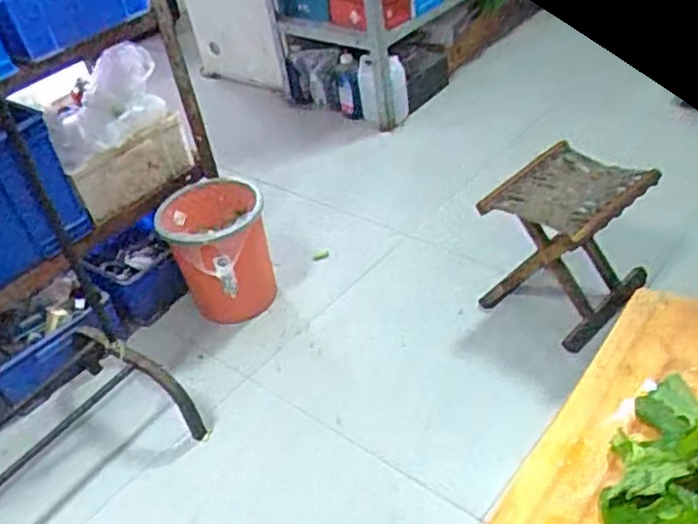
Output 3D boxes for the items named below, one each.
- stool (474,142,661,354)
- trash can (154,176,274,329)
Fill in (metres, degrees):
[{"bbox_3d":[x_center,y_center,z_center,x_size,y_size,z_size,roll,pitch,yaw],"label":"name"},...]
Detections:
[{"bbox_3d":[0.495,-0.062,1.575,0.238,0.280,0.353,27,52,38],"label":"stool"},{"bbox_3d":[-0.314,-0.023,1.671,0.241,0.270,0.249,-7,38,5],"label":"trash can"}]

